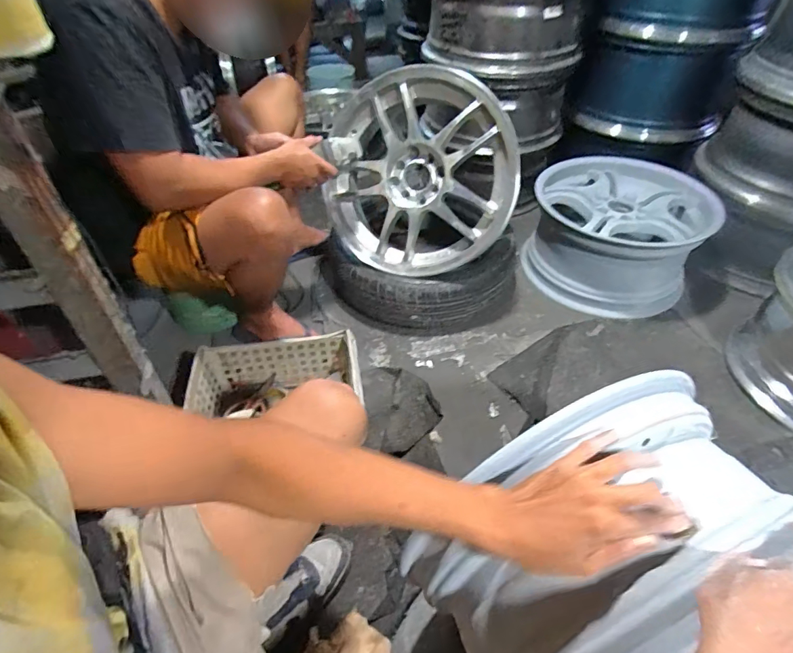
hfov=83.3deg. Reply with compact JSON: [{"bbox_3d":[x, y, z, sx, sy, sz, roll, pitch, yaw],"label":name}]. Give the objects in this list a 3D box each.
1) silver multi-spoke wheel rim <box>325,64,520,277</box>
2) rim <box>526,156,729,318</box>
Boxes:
[{"bbox_3d":[0.080,-0.385,1.185,0.449,0.486,0.215,2,9,15],"label":"silver multi-spoke wheel rim"},{"bbox_3d":[0.617,-0.269,1.270,0.442,0.242,0.428,-1,45,1],"label":"rim"}]

